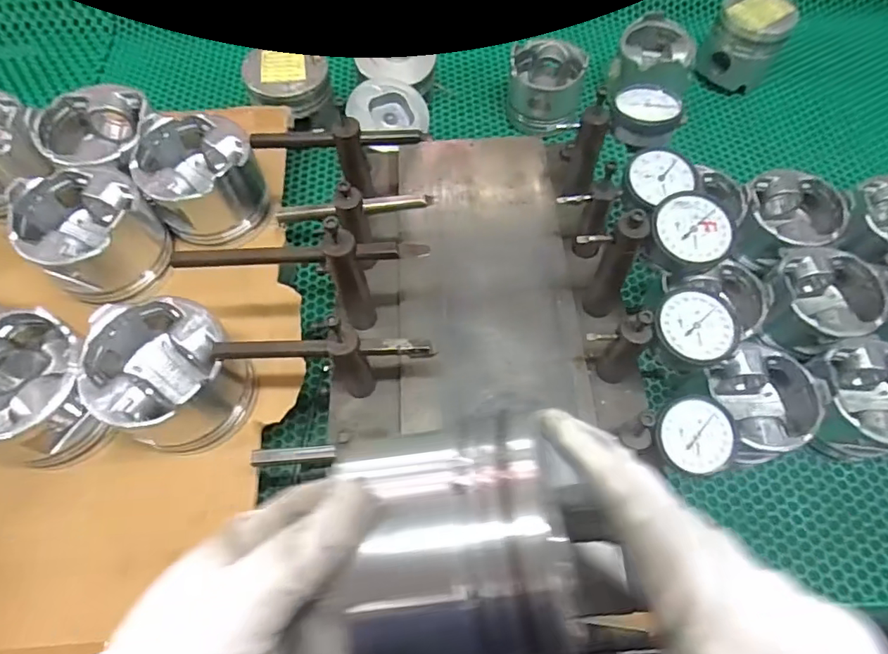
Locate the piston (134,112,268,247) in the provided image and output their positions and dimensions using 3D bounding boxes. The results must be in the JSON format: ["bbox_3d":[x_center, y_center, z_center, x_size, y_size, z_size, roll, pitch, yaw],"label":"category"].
[{"bbox_3d":[-0.222,-0.134,0.496,0.094,0.076,0.099,0,63,0],"label":"piston"}]

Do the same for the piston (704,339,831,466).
[{"bbox_3d":[0.286,0.076,0.500,0.092,0.079,0.098,-5,63,-3],"label":"piston"}]

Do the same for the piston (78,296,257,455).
[{"bbox_3d":[-0.207,0.040,0.406,0.105,0.072,0.103,29,67,13],"label":"piston"}]

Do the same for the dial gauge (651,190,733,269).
[{"bbox_3d":[0.166,-0.067,0.362,0.052,0.017,0.054,0,63,0],"label":"dial gauge"}]

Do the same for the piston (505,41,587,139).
[{"bbox_3d":[0.132,-0.302,0.687,0.099,0.078,0.116,2,63,0],"label":"piston"}]

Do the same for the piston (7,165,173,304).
[{"bbox_3d":[-0.306,-0.082,0.461,0.098,0.073,0.096,0,63,0],"label":"piston"}]

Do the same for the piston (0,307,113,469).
[{"bbox_3d":[-0.311,0.051,0.396,0.102,0.065,0.094,0,63,0],"label":"piston"}]

